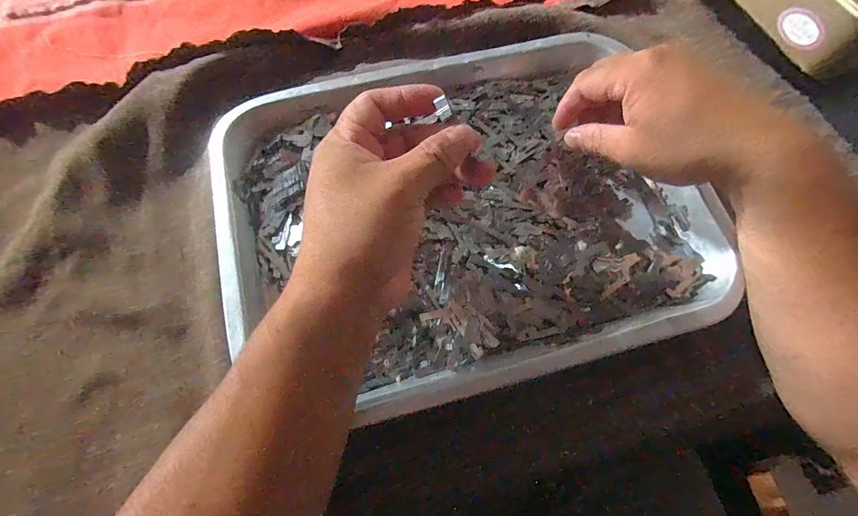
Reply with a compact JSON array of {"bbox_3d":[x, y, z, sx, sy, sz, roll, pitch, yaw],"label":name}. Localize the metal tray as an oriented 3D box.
[{"bbox_3d":[0.025,-0.040,0.311,0.352,0.033,0.269,-14,72,-4],"label":"metal tray"}]

